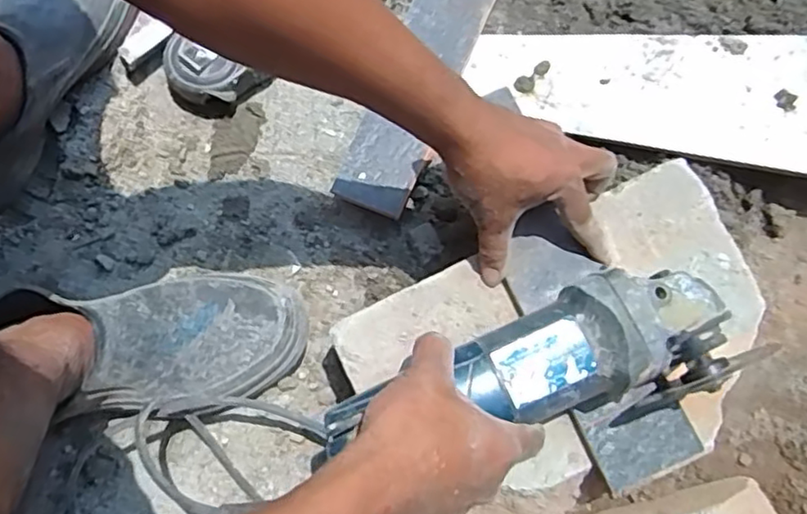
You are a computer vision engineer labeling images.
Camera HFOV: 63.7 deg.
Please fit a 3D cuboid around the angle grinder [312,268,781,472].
[{"bbox_3d":[0.075,0.067,0.411,0.253,0.077,0.082,-10,77,-7],"label":"angle grinder"}]

